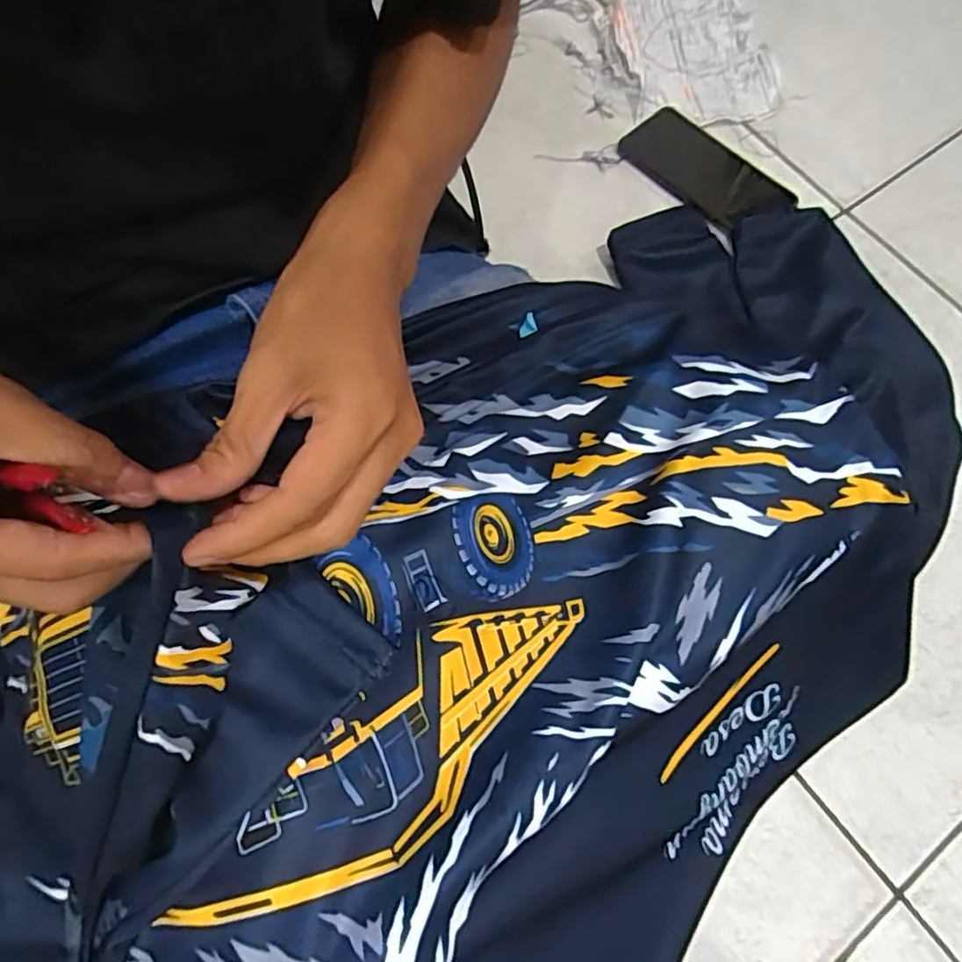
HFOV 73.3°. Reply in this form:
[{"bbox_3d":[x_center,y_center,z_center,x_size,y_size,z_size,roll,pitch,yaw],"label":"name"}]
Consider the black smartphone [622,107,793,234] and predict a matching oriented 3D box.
[{"bbox_3d":[0.209,-0.293,0.608,0.077,0.014,0.158,-41,74,-15],"label":"black smartphone"}]

